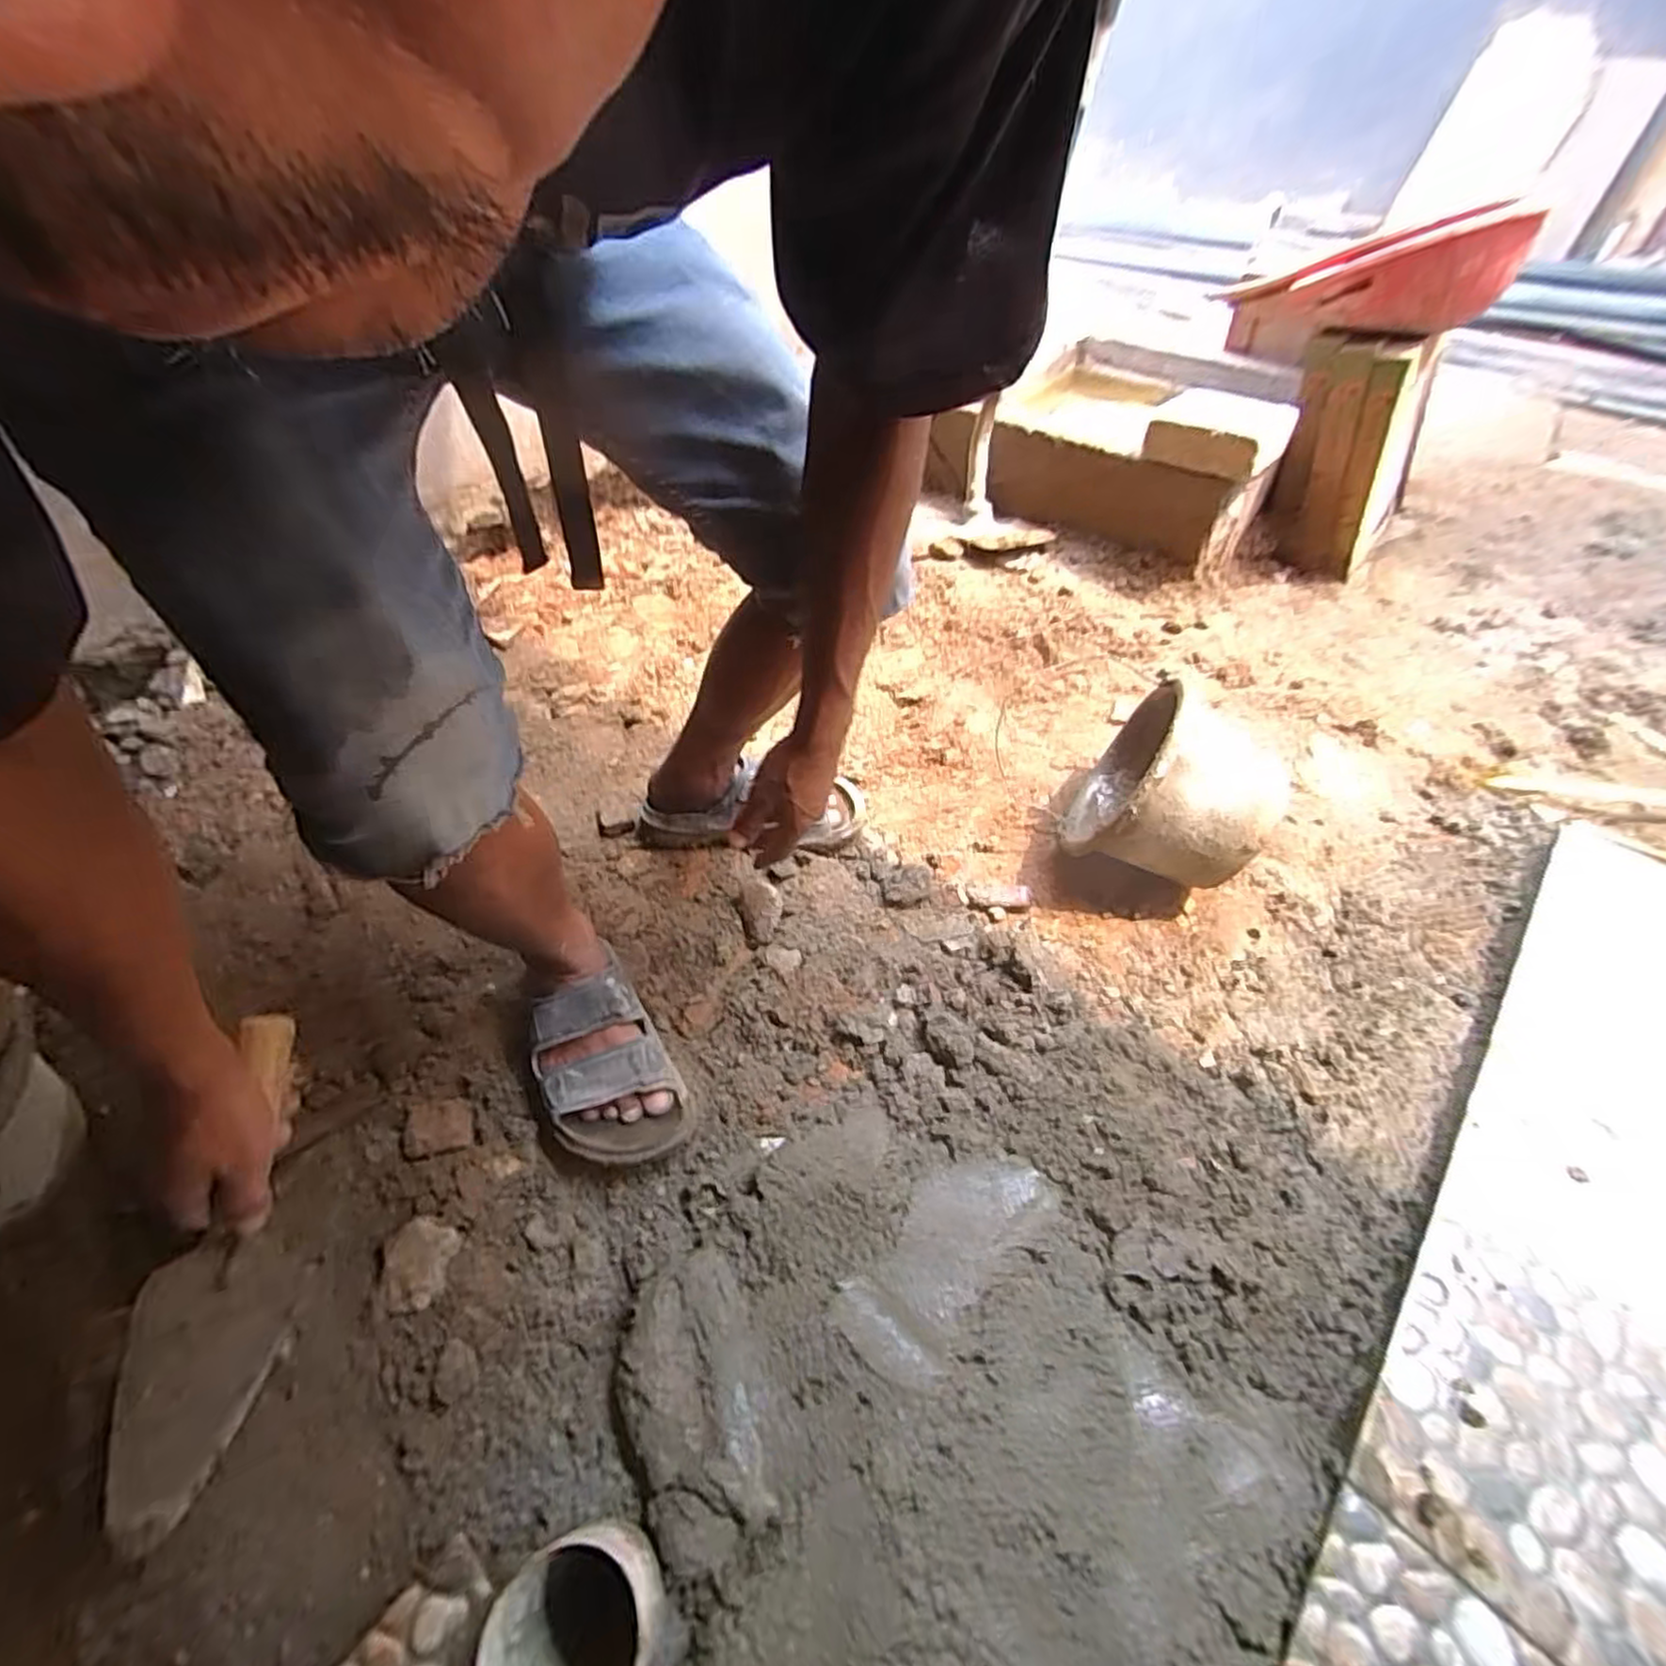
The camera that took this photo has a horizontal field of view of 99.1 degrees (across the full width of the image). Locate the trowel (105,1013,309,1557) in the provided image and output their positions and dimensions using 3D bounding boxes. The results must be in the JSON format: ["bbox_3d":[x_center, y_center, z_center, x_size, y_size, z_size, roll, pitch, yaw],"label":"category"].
[{"bbox_3d":[-0.399,0.276,0.464,0.077,0.056,0.283,6,79,4],"label":"trowel"}]

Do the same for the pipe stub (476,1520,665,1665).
[{"bbox_3d":[-0.153,0.490,0.433,0.091,0.095,0.087,0,51,0],"label":"pipe stub"}]

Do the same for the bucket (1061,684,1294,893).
[{"bbox_3d":[0.377,-0.044,0.788,0.193,0.204,0.234,27,56,20],"label":"bucket"}]

